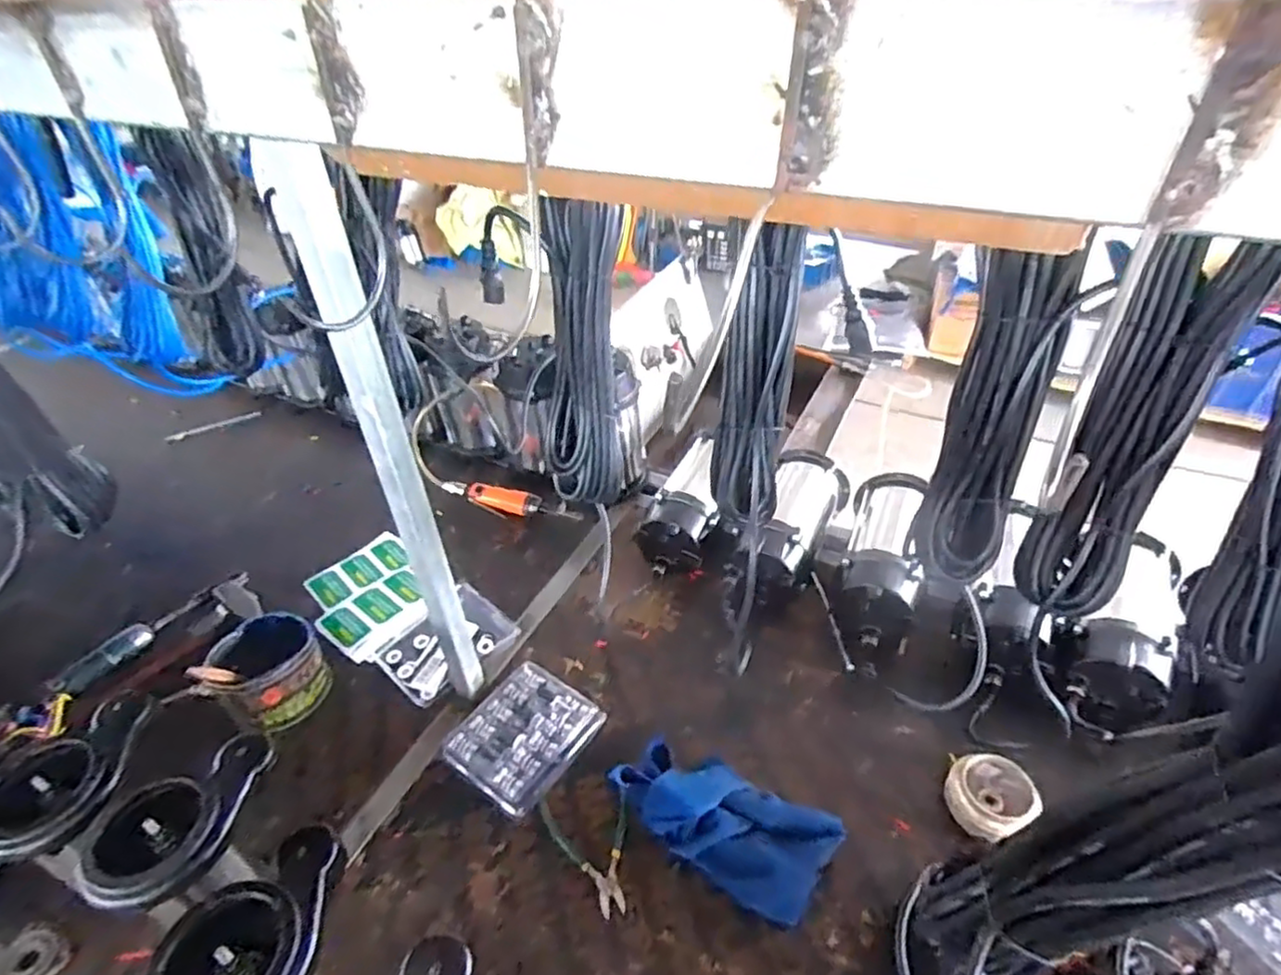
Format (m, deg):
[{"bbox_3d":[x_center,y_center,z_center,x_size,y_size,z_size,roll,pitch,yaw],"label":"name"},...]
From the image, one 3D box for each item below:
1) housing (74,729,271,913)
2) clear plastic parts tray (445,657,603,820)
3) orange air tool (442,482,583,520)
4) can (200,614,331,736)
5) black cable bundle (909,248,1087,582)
[{"bbox_3d":[-0.435,0.305,0.634,0.123,0.037,0.154,4,39,7],"label":"housing"},{"bbox_3d":[-0.152,0.317,0.872,0.142,0.028,0.166,23,44,28],"label":"clear plastic parts tray"},{"bbox_3d":[-0.243,0.028,1.245,0.286,0.039,0.055,14,41,20],"label":"orange air tool"},{"bbox_3d":[-0.503,0.246,0.915,0.122,0.083,0.127,-1,38,1],"label":"can"},{"bbox_3d":[0.285,-0.044,0.552,0.076,0.275,0.050,27,47,32],"label":"black cable bundle"}]

